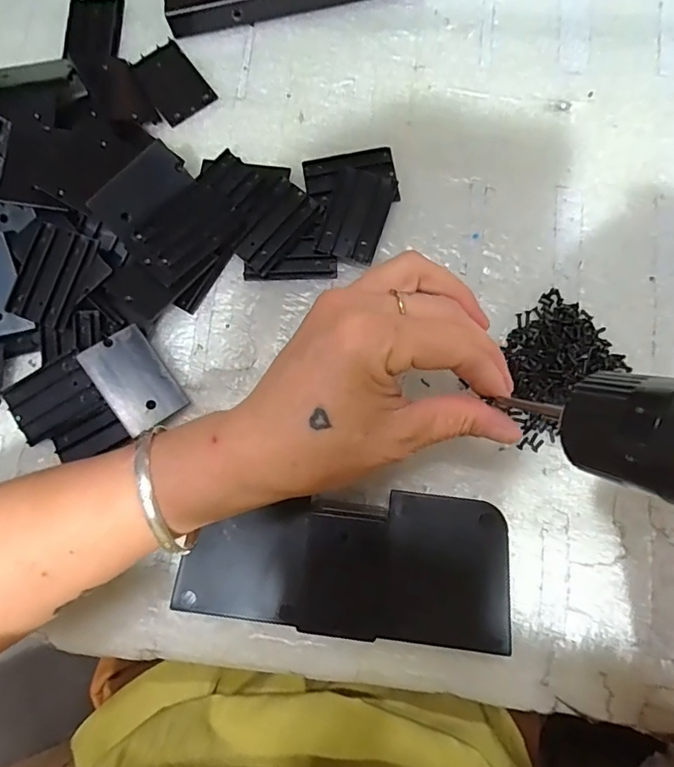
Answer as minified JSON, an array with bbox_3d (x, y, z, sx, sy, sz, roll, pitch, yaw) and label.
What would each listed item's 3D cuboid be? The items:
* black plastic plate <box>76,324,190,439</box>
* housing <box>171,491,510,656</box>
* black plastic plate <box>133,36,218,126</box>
[{"bbox_3d":[-0.112,-0.001,0.282,0.036,0.004,0.055,-36,90,-24],"label":"black plastic plate"},{"bbox_3d":[0.004,0.089,0.256,0.158,0.027,0.068,6,75,0],"label":"housing"},{"bbox_3d":[-0.106,-0.194,0.327,0.035,0.005,0.055,-34,79,-10],"label":"black plastic plate"}]

